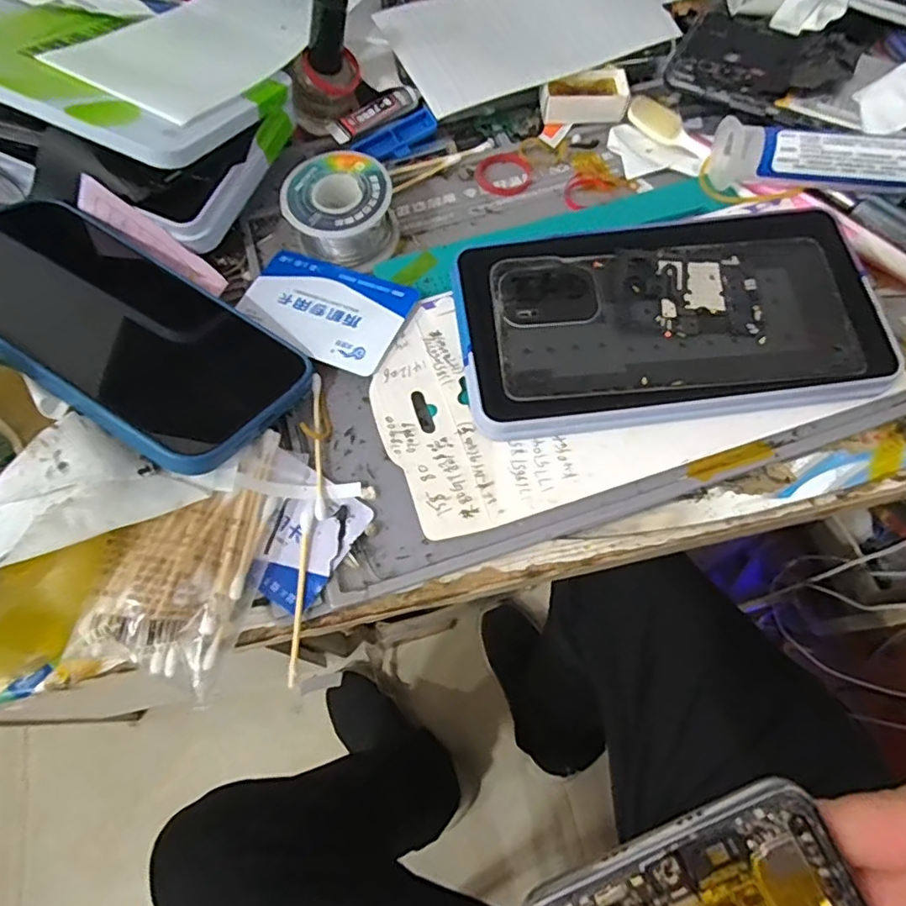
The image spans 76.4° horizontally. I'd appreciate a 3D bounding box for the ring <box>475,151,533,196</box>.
[{"bbox_3d":[0.029,-0.159,0.325,0.031,0.004,0.030,0,66,1],"label":"ring"}]

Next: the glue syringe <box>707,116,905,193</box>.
[{"bbox_3d":[0.191,-0.146,0.283,0.113,0.020,0.028,15,68,8],"label":"glue syringe"}]

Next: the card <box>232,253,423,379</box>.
[{"bbox_3d":[-0.064,-0.072,0.285,0.084,0.004,0.053,24,70,17],"label":"card"}]

